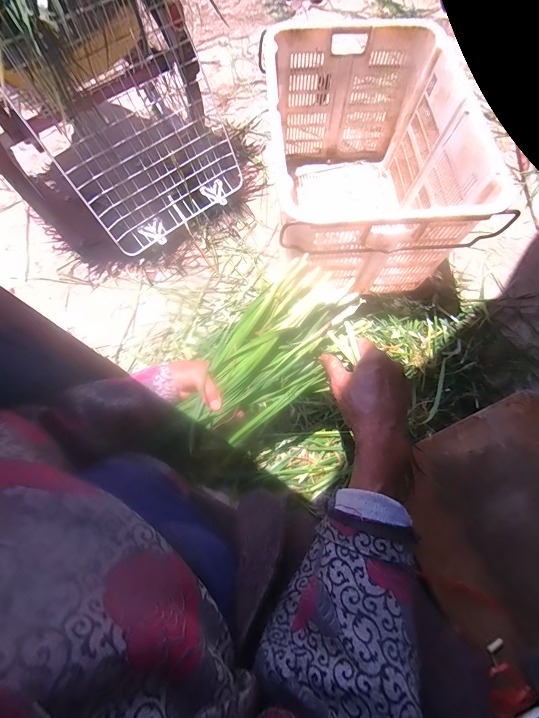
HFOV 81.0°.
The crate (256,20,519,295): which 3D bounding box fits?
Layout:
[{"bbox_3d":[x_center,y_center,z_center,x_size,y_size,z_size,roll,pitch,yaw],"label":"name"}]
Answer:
[{"bbox_3d":[0.275,-0.535,0.919,0.463,0.373,0.700,-7,70,-3],"label":"crate"}]

